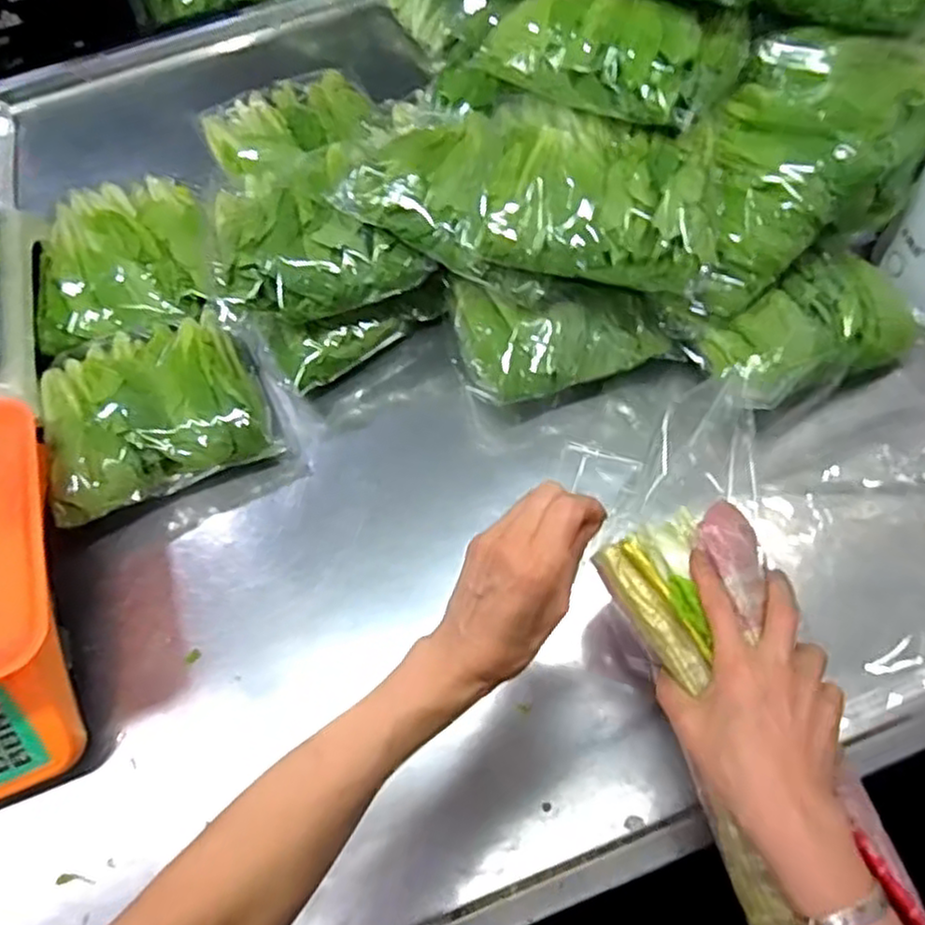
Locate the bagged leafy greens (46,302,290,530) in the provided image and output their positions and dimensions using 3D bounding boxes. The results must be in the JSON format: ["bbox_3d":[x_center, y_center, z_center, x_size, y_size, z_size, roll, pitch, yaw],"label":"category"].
[{"bbox_3d":[-0.286,-0.047,0.677,0.193,0.069,0.169,-23,64,-8],"label":"bagged leafy greens"}]

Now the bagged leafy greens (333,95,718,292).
[{"bbox_3d":[0.071,-0.245,0.622,0.310,0.060,0.189,21,66,14],"label":"bagged leafy greens"}]

